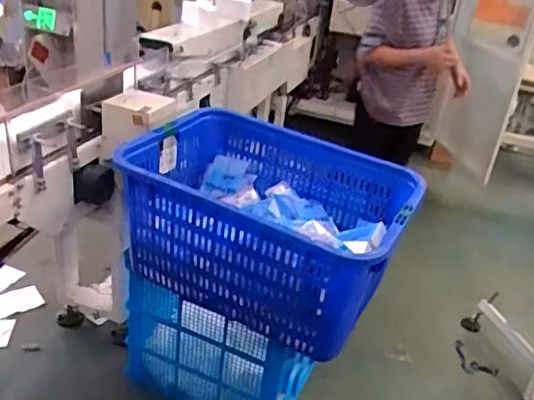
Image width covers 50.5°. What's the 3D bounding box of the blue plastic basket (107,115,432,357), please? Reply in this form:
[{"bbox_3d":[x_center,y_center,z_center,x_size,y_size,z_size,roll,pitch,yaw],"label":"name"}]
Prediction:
[{"bbox_3d":[-0.004,0.055,1.552,0.735,0.354,0.494,19,32,21],"label":"blue plastic basket"}]

